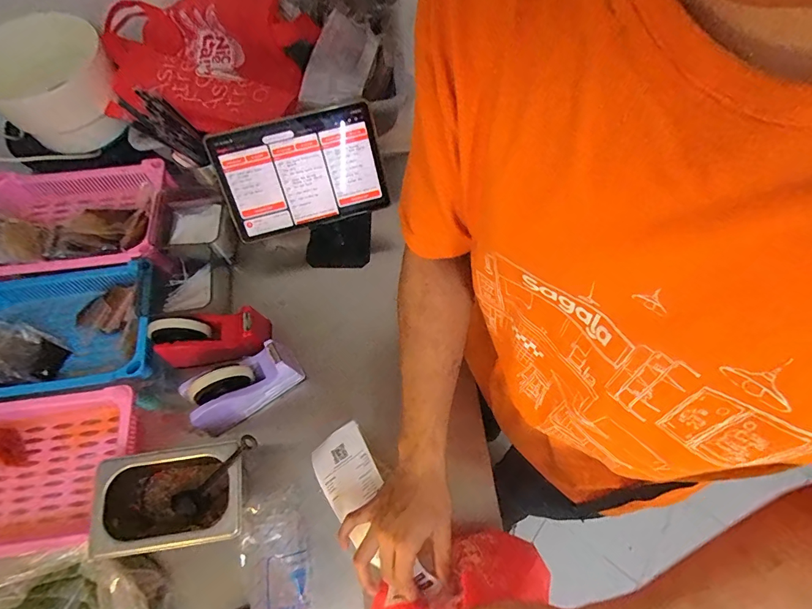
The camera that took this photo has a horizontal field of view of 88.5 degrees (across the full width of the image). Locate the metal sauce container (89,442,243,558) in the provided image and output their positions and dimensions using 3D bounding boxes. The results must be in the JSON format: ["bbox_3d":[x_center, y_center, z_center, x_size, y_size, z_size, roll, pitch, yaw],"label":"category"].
[{"bbox_3d":[-0.285,0.248,0.538,0.167,0.095,0.106,-7,67,-2],"label":"metal sauce container"}]

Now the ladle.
[{"bbox_3d":[-0.237,0.215,0.536,0.169,0.052,0.039,-46,70,23],"label":"ladle"}]

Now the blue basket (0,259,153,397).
[{"bbox_3d":[-0.519,0.033,0.635,0.265,0.084,0.195,-9,67,-3],"label":"blue basket"}]

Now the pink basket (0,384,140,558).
[{"bbox_3d":[-0.513,0.218,0.546,0.287,0.085,0.194,-7,67,-2],"label":"pink basket"}]

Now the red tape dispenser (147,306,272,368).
[{"bbox_3d":[-0.292,0.044,0.630,0.145,0.099,0.057,-13,68,-5],"label":"red tape dispenser"}]

